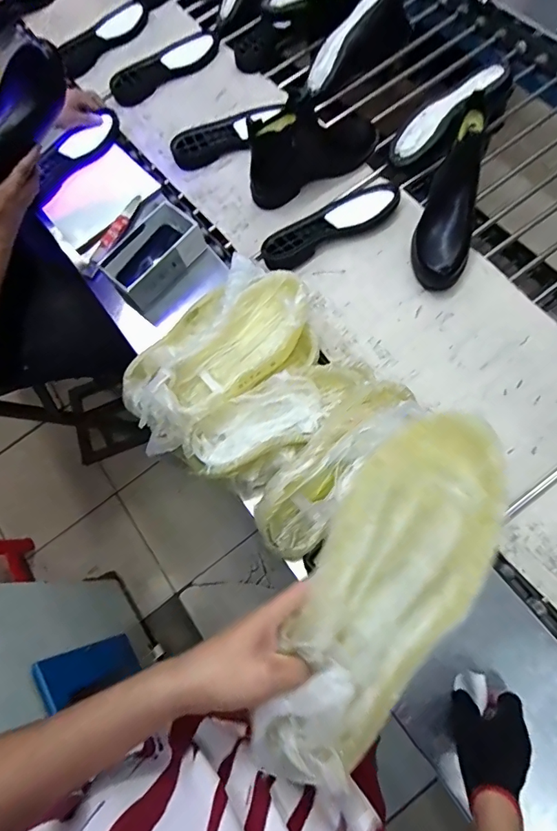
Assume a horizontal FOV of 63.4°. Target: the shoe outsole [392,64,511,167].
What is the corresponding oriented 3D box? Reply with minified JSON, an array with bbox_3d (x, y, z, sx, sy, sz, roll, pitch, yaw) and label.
[{"bbox_3d":[0.323,-0.592,0.873,0.257,0.035,0.075,-39,68,8],"label":"shoe outsole"}]

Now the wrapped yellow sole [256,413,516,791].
[{"bbox_3d":[0.085,0.143,0.358,0.114,0.038,0.298,28,88,15],"label":"wrapped yellow sole"}]

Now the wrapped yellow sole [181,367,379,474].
[{"bbox_3d":[0.002,-0.003,0.662,0.288,0.049,0.109,-33,71,-4],"label":"wrapped yellow sole"}]

